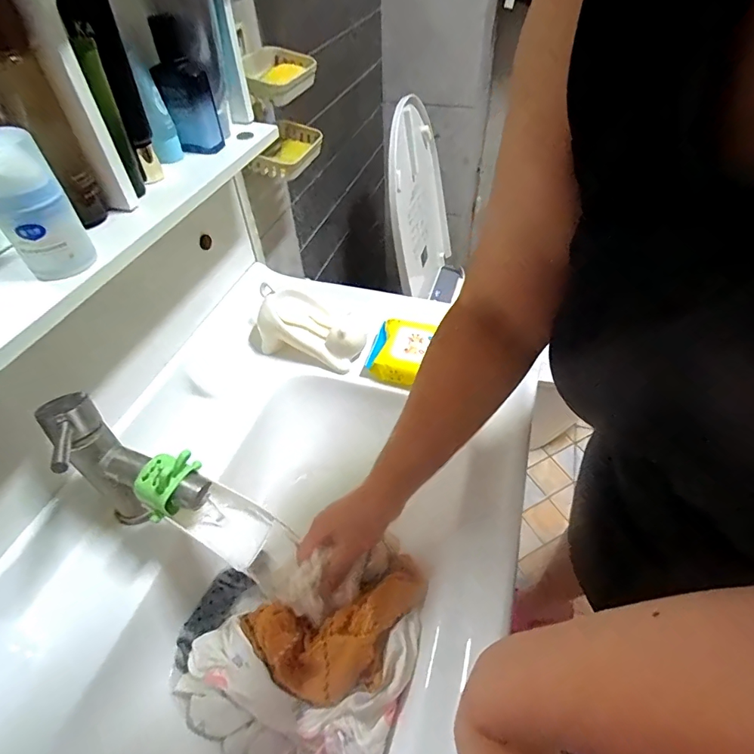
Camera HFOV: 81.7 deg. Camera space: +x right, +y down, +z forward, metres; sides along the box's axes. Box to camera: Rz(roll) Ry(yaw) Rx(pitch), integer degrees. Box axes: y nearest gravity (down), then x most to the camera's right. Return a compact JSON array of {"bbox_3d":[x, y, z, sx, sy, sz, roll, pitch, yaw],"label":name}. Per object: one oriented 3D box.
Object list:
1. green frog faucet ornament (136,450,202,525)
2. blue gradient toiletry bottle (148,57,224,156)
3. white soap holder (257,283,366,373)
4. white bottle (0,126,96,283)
[{"bbox_3d":[-0.190,0.093,0.394,0.032,0.044,0.059,22,52,20],"label":"green frog faucet ornament"},{"bbox_3d":[-0.202,-0.290,0.471,0.049,0.079,0.038,-20,50,-15],"label":"blue gradient toiletry bottle"},{"bbox_3d":[-0.096,-0.074,0.630,0.148,0.080,0.104,25,53,22],"label":"white soap holder"},{"bbox_3d":[-0.249,-0.121,0.314,0.039,0.094,0.047,35,58,28],"label":"white bottle"}]

